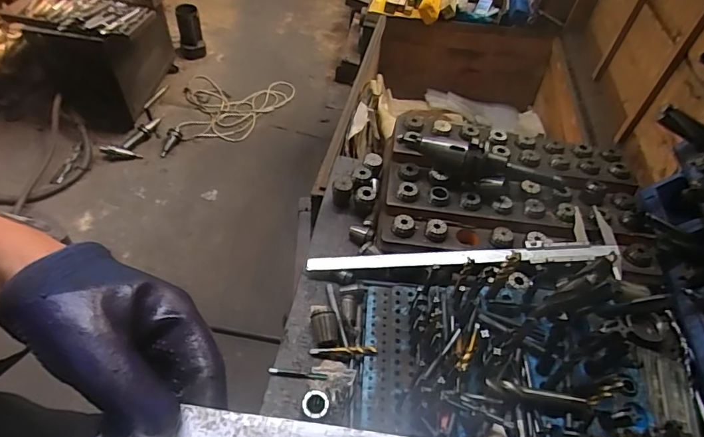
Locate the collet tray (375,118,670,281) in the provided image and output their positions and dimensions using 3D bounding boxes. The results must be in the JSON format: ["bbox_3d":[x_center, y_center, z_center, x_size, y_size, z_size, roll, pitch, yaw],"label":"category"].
[{"bbox_3d":[0.235,-0.049,0.662,0.370,0.071,0.233,8,50,1],"label":"collet tray"}]

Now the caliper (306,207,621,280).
[{"bbox_3d":[0.148,0.033,0.613,0.401,0.020,0.089,1,65,3],"label":"caliper"}]

